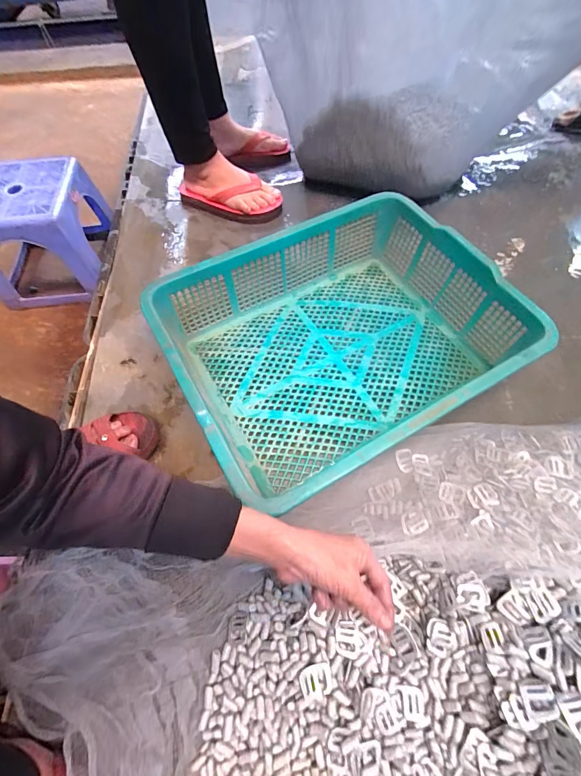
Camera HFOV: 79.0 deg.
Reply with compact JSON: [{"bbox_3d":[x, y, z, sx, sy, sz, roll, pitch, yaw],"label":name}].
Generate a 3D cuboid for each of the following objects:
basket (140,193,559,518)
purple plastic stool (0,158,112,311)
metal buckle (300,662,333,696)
[{"bbox_3d":[0.072,-0.077,0.529,0.466,0.123,0.359,-27,64,-13],"label":"basket"},{"bbox_3d":[-0.548,-0.336,0.784,0.248,0.208,0.249,-12,62,-5],"label":"purple plastic stool"},{"bbox_3d":[0.027,0.299,0.362,0.033,0.008,0.027,-6,71,-5],"label":"metal buckle"}]

